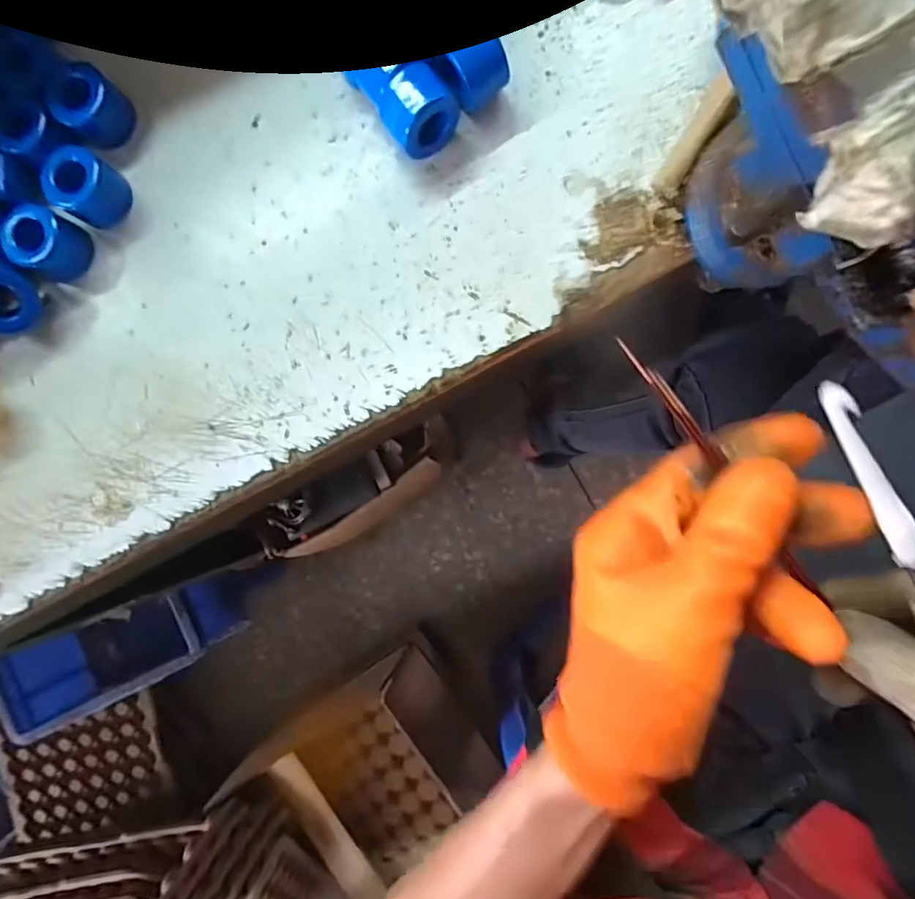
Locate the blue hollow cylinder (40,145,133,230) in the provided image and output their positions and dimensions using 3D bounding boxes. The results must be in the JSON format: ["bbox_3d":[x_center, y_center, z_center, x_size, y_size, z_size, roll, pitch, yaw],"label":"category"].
[{"bbox_3d":[-0.163,-0.115,0.230,0.025,0.020,0.027,0,90,7],"label":"blue hollow cylinder"}]

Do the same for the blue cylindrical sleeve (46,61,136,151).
[{"bbox_3d":[-0.162,-0.152,0.232,0.026,0.022,0.024,0,90,7],"label":"blue cylindrical sleeve"}]

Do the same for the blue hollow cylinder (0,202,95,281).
[{"bbox_3d":[-0.184,-0.092,0.233,0.029,0.018,0.027,0,90,7],"label":"blue hollow cylinder"}]

